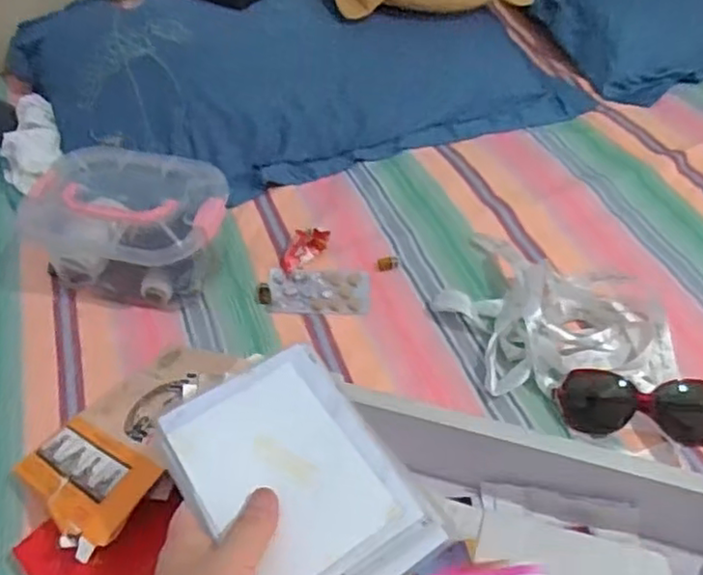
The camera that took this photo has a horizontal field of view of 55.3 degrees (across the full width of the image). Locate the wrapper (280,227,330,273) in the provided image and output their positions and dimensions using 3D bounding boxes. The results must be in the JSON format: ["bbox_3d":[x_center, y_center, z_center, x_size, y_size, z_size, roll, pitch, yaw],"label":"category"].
[{"bbox_3d":[-0.055,-0.043,0.751,0.037,0.025,0.057,25,52,24],"label":"wrapper"}]

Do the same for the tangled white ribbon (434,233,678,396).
[{"bbox_3d":[0.192,0.010,0.665,0.183,0.045,0.233,-16,48,-12],"label":"tangled white ribbon"}]

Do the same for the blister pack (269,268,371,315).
[{"bbox_3d":[-0.034,0.005,0.730,0.107,0.006,0.064,0,46,3],"label":"blister pack"}]

